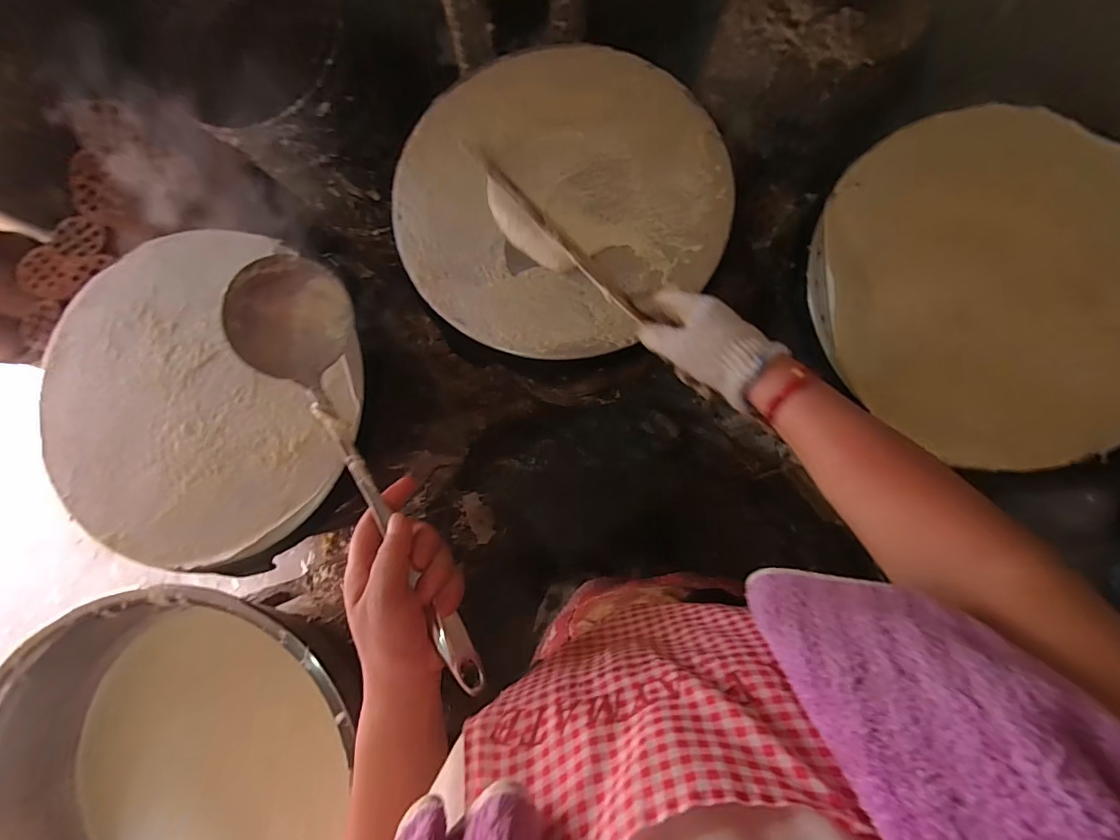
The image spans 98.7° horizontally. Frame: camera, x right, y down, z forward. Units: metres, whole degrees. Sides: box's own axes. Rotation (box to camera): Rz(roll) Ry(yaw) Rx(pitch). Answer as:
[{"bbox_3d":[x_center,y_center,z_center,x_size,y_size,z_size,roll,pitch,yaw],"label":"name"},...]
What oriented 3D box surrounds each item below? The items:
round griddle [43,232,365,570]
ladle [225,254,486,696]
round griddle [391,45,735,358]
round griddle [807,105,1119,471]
[{"bbox_3d":[-0.416,-0.025,0.539,0.347,0.024,0.368,0,83,3],"label":"round griddle"},{"bbox_3d":[-0.150,0.040,0.360,0.075,0.079,0.345,-28,80,0],"label":"ladle"},{"bbox_3d":[-0.002,-0.259,0.543,0.357,0.019,0.358,0,83,3],"label":"round griddle"},{"bbox_3d":[0.447,-0.138,0.488,0.354,0.043,0.340,0,83,3],"label":"round griddle"}]

